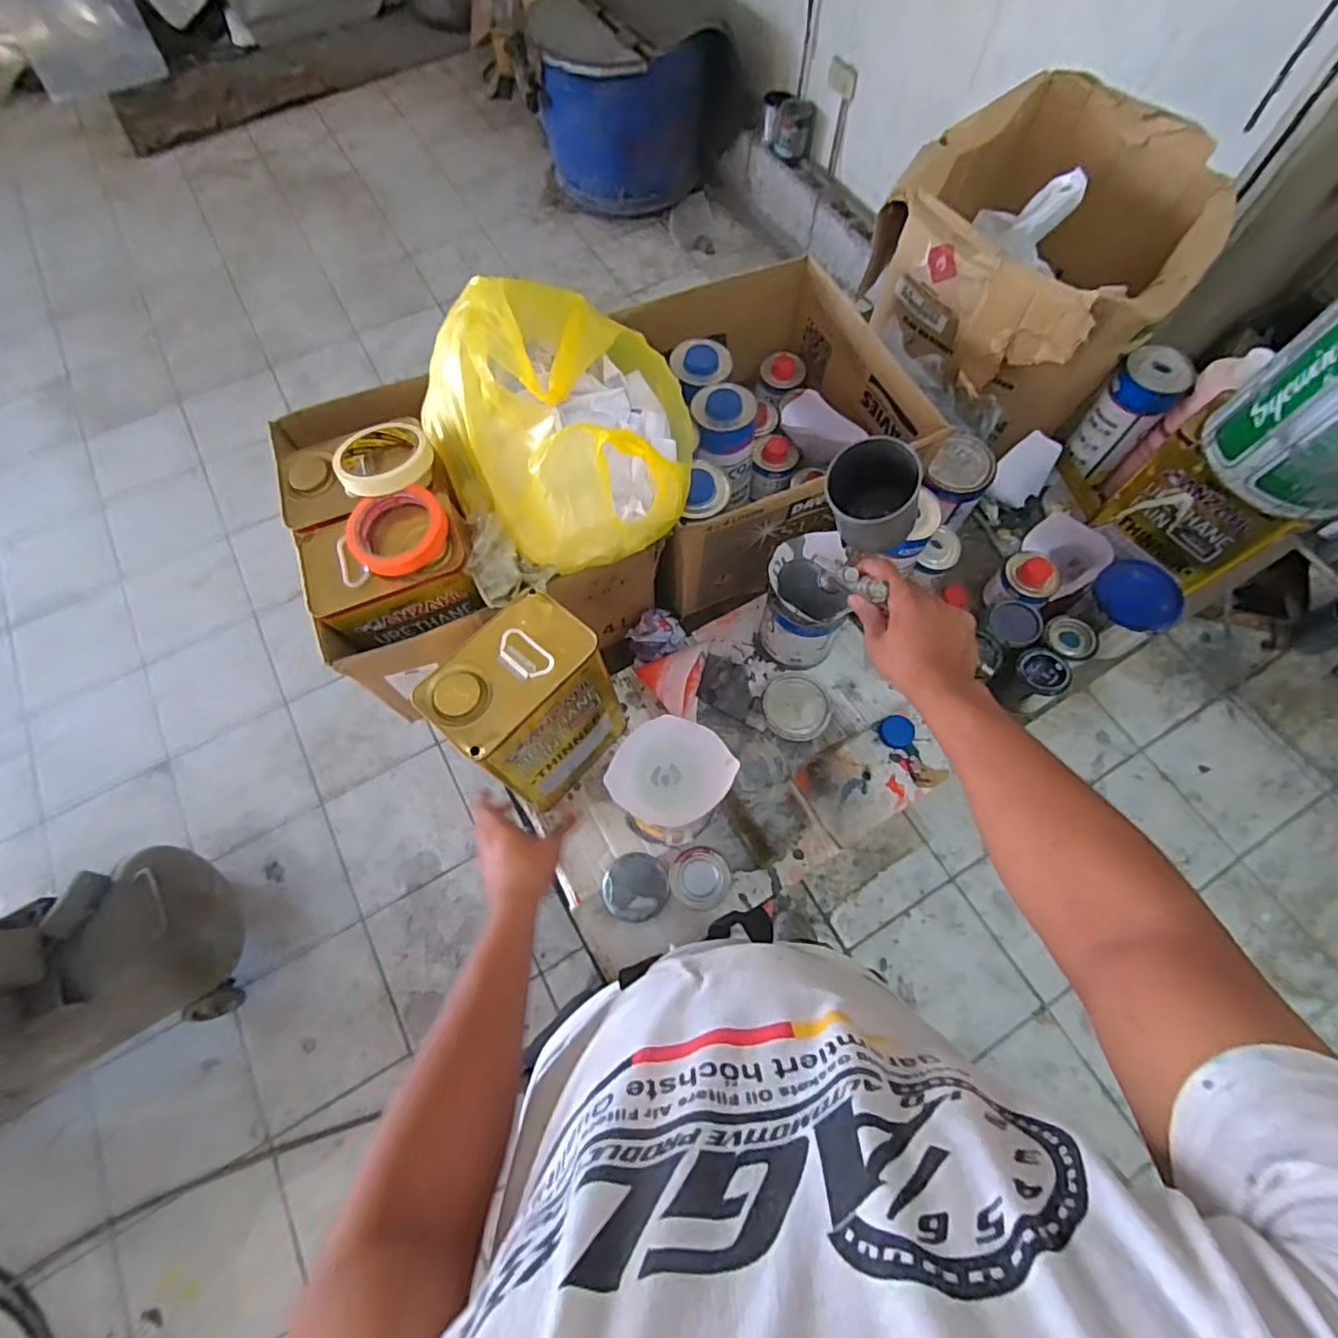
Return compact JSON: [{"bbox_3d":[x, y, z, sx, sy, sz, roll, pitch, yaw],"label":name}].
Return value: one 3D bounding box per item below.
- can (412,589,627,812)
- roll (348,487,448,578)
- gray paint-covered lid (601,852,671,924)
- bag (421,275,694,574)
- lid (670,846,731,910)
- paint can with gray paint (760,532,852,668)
[{"bbox_3d":[-0.149,0.046,0.679,0.106,0.221,0.157,40,74,17],"label":"can"},{"bbox_3d":[-0.278,-0.141,0.625,0.098,0.034,0.091,-1,67,2],"label":"roll"},{"bbox_3d":[-0.039,0.263,0.731,0.078,0.012,0.078,6,60,-11],"label":"gray paint-covered lid"},{"bbox_3d":[-0.118,-0.269,0.652,0.250,0.166,0.291,-30,69,-10],"label":"bag"},{"bbox_3d":[0.034,0.230,0.665,0.064,0.009,0.065,0,80,2],"label":"lid"},{"bbox_3d":[0.177,-0.085,0.797,0.104,0.146,0.122,6,67,5],"label":"paint can with gray paint"}]

